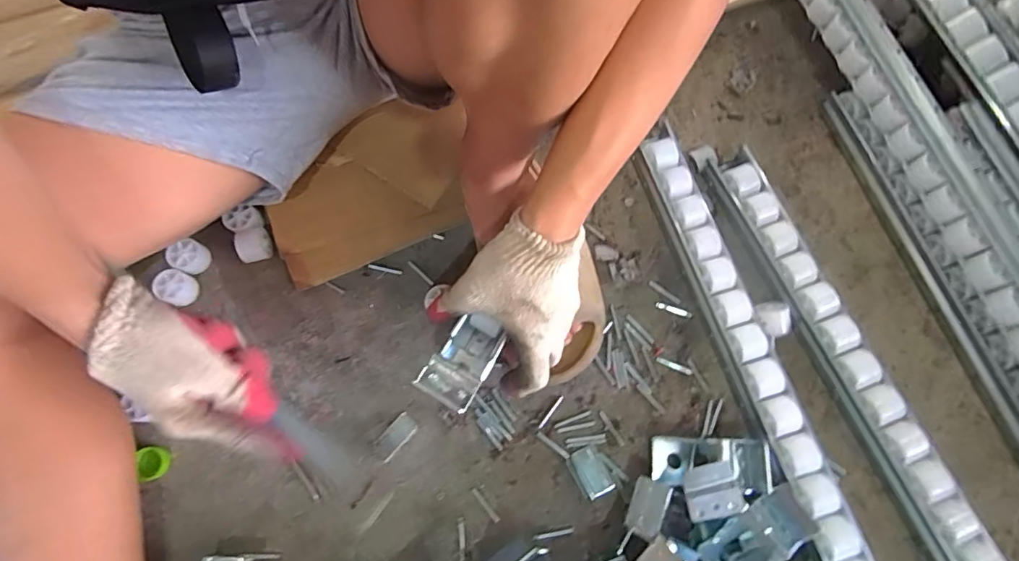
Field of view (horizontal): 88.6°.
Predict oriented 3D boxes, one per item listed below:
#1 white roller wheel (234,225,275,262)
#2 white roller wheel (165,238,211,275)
[{"bbox_3d":[-0.275,-0.037,0.563,0.030,0.028,0.037,-21,74,-5],"label":"white roller wheel"},{"bbox_3d":[-0.347,-0.026,0.566,0.031,0.031,0.034,0,73,1],"label":"white roller wheel"}]

